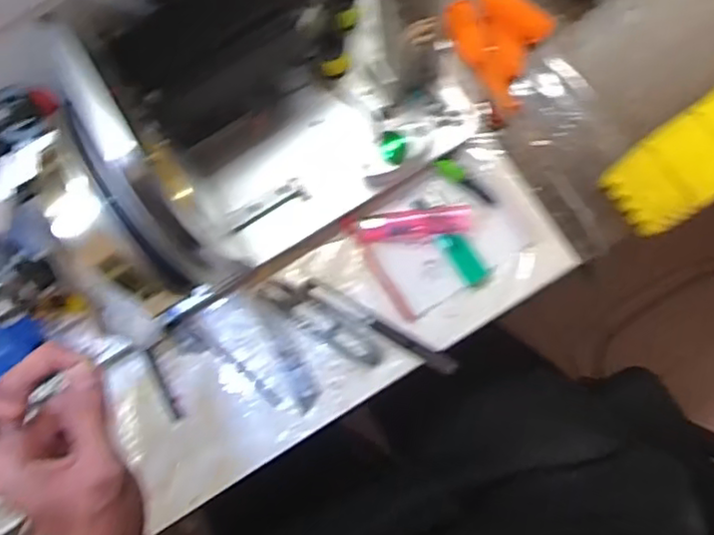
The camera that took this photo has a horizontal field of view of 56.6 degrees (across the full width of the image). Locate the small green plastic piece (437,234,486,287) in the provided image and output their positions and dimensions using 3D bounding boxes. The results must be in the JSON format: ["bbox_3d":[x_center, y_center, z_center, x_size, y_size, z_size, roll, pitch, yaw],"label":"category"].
[{"bbox_3d":[0.081,-0.008,0.506,0.018,0.004,0.044,-33,81,0],"label":"small green plastic piece"}]

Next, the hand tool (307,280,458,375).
[{"bbox_3d":[0.018,0.045,0.501,0.126,0.007,0.012,29,86,8],"label":"hand tool"}]

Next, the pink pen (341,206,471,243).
[{"bbox_3d":[0.039,-0.033,0.507,0.097,0.008,0.020,-6,82,4],"label":"pink pen"}]

